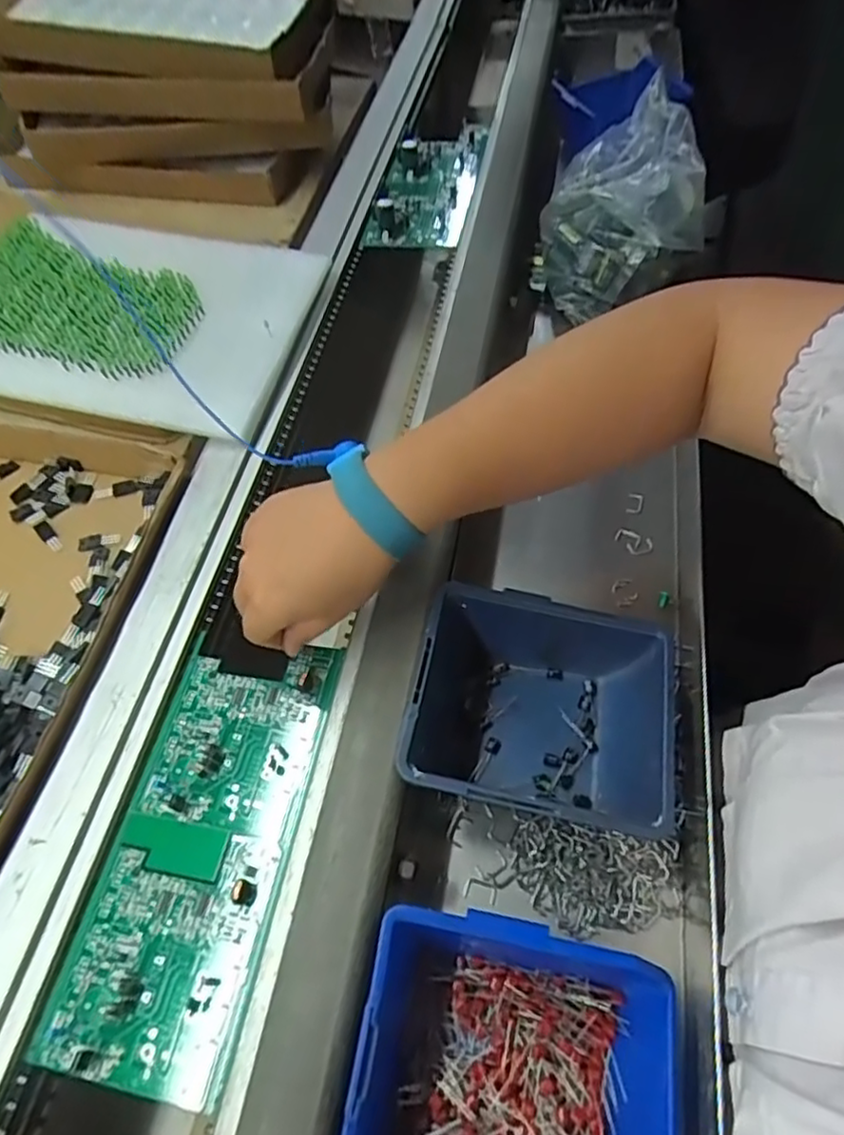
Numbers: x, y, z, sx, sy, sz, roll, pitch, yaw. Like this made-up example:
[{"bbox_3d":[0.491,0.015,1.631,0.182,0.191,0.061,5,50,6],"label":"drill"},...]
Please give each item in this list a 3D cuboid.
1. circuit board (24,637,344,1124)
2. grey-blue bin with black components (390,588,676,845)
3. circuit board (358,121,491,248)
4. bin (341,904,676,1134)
[{"bbox_3d":[-0.114,0.138,0.340,0.095,0.010,0.211,8,59,9],"label":"circuit board"},{"bbox_3d":[0.068,0.082,0.371,0.139,0.064,0.118,9,59,9],"label":"grey-blue bin with black components"},{"bbox_3d":[0.010,-0.385,0.636,0.088,0.019,0.198,10,59,10],"label":"circuit board"},{"bbox_3d":[0.040,0.226,0.284,0.134,0.058,0.123,8,60,8],"label":"bin"}]

